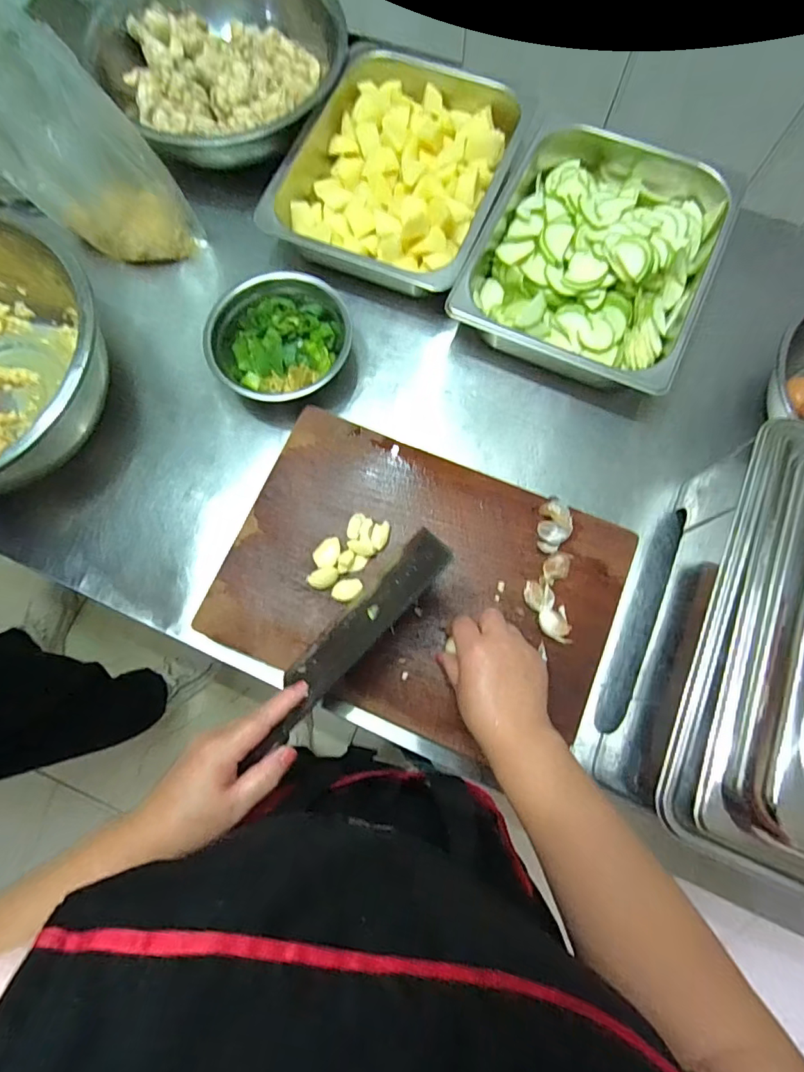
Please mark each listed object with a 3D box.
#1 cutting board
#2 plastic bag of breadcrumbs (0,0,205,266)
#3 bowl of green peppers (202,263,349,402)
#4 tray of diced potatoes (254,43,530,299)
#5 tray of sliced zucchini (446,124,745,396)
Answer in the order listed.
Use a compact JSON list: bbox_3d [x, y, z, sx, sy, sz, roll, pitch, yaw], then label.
[{"bbox_3d":[0.018,0.046,0.518,0.389,0.017,0.273,22,77,7],"label":"cutting board"},{"bbox_3d":[-0.351,-0.411,0.548,0.160,0.238,0.063,-16,76,-3],"label":"plastic bag of breadcrumbs"},{"bbox_3d":[-0.142,-0.234,0.597,0.161,0.064,0.150,0,76,1],"label":"bowl of green peppers"},{"bbox_3d":[-0.001,-0.480,0.646,0.272,0.056,0.328,20,77,6],"label":"tray of diced potatoes"},{"bbox_3d":[0.239,-0.344,0.607,0.263,0.075,0.332,25,78,7],"label":"tray of sliced zucchini"}]

